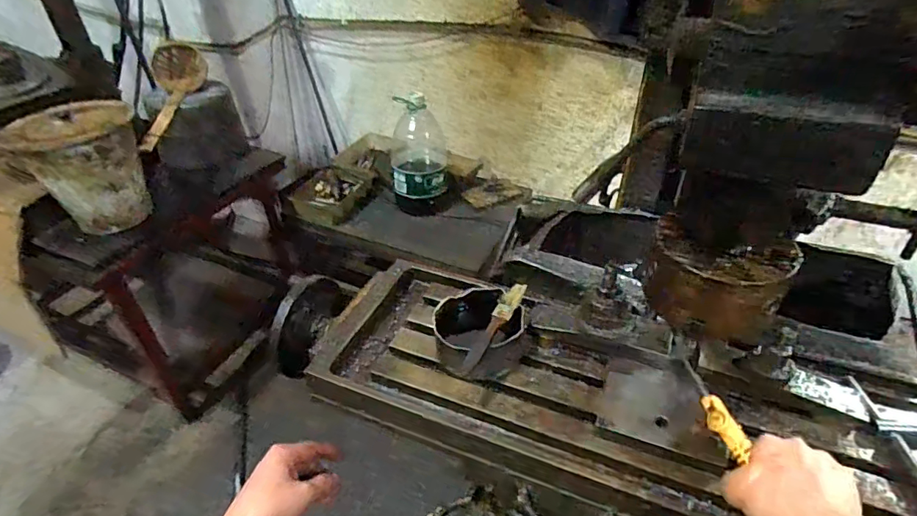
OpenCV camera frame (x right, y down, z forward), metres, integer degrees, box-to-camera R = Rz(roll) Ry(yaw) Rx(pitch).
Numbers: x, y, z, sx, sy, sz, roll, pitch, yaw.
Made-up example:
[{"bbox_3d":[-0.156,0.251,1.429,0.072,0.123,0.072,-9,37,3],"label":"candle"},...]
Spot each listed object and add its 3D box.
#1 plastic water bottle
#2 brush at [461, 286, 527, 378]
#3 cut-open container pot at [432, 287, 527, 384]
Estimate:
[{"bbox_3d":[-0.121,-0.324,1.545,0.161,0.321,0.186,-2,39,-2],"label":"plastic water bottle"},{"bbox_3d":[0.041,0.079,0.589,0.021,0.026,0.133,20,43,23],"label":"brush"},{"bbox_3d":[0.025,0.092,0.617,0.104,0.067,0.097,-18,42,-20],"label":"cut-open container pot"}]

